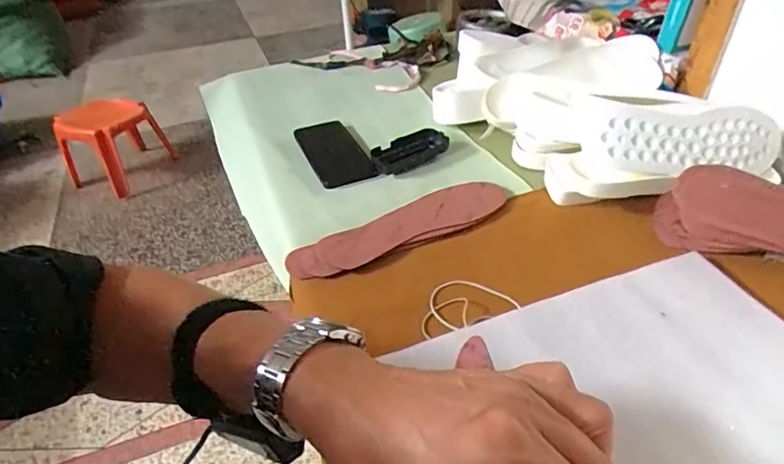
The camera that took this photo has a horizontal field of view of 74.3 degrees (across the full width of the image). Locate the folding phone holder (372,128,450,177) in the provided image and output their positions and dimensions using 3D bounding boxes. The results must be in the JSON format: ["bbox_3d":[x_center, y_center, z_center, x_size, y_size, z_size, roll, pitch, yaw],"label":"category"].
[{"bbox_3d":[0.029,-0.115,0.726,0.112,0.024,0.050,-21,42,-19],"label":"folding phone holder"}]

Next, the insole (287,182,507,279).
[{"bbox_3d":[0.013,-0.007,0.602,0.271,0.013,0.073,-21,42,-18],"label":"insole"}]

